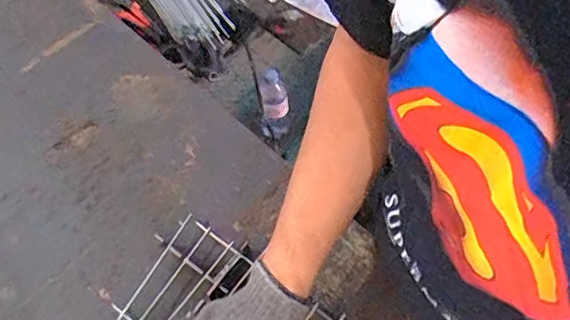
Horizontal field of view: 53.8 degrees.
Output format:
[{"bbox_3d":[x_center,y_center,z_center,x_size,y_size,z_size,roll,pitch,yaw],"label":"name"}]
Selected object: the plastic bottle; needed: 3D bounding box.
[{"bbox_3d":[-0.027,-0.135,1.390,0.073,0.179,0.064,-8,23,-1],"label":"plastic bottle"}]

